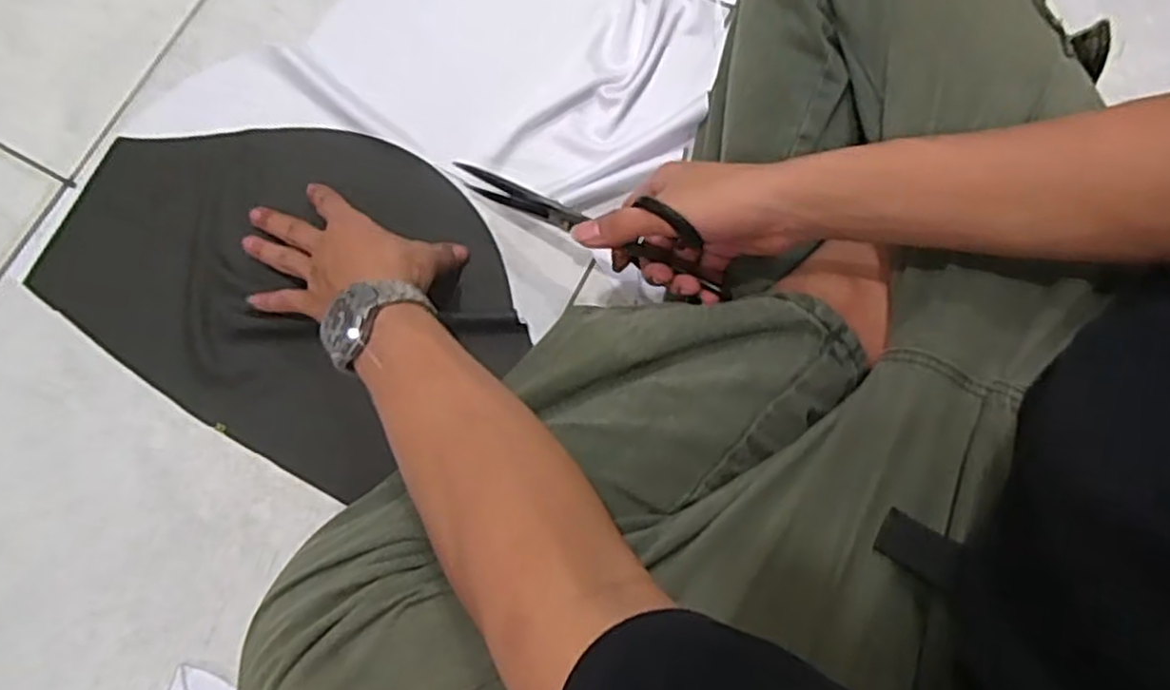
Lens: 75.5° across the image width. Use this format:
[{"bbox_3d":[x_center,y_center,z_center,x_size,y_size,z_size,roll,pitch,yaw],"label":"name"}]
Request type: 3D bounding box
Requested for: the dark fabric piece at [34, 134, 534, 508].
[{"bbox_3d":[-0.226,-0.057,0.580,0.352,0.018,0.246,29,79,5],"label":"dark fabric piece"}]

